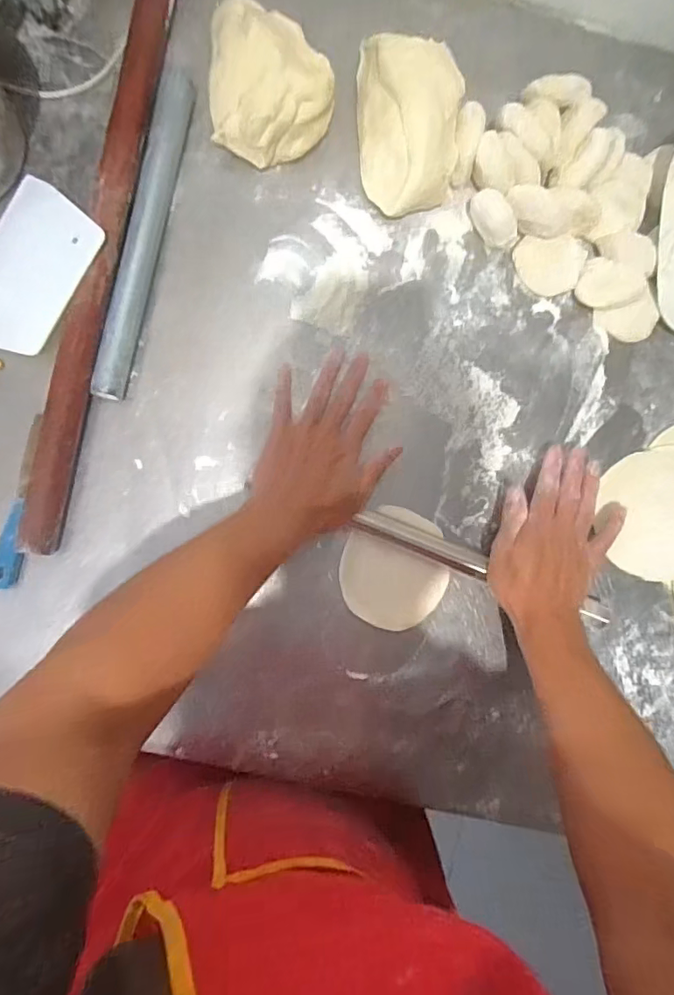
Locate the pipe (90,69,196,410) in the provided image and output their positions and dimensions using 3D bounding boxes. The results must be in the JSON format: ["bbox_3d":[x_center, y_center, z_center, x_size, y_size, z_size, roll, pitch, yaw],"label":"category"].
[{"bbox_3d":[-0.170,-0.231,0.459,0.030,0.020,0.295,12,86,-5],"label":"pipe"}]

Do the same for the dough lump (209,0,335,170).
[{"bbox_3d":[-0.057,-0.370,0.461,0.109,0.064,0.135,-3,88,-6],"label":"dough lump"}]

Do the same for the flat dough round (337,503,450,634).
[{"bbox_3d":[0.052,0.064,0.477,0.097,0.009,0.107,14,86,-5],"label":"flat dough round"}]

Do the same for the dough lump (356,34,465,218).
[{"bbox_3d":[0.067,-0.335,0.471,0.087,0.067,0.143,-3,88,-6],"label":"dough lump"}]

